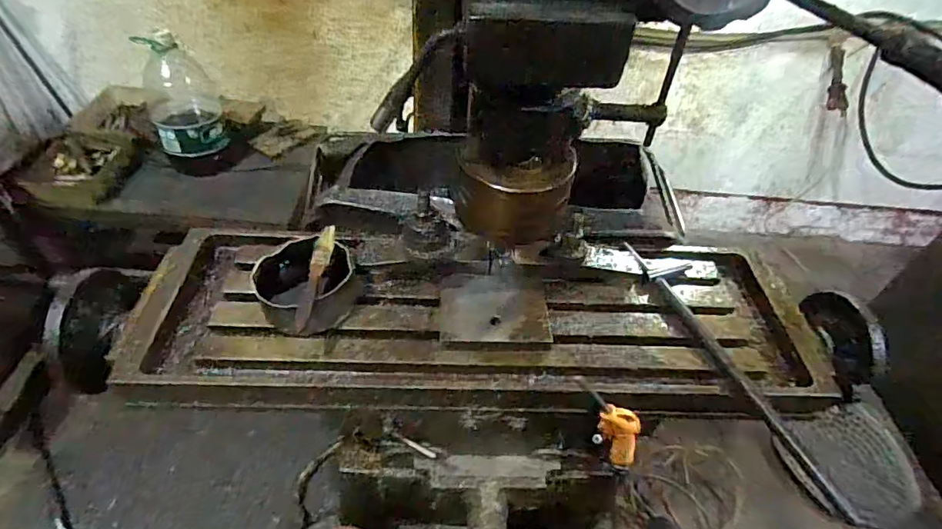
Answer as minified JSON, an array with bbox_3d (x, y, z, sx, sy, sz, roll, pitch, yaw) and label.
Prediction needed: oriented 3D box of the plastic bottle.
[{"bbox_3d":[-0.783,-0.427,1.377,0.176,0.376,0.169,-18,51,-21],"label":"plastic bottle"}]

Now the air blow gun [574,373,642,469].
[{"bbox_3d":[0.164,0.179,0.563,0.045,0.194,0.022,-10,43,20],"label":"air blow gun"}]

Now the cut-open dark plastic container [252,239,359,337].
[{"bbox_3d":[-0.189,0.025,0.591,0.117,0.069,0.104,-16,50,-19],"label":"cut-open dark plastic container"}]

